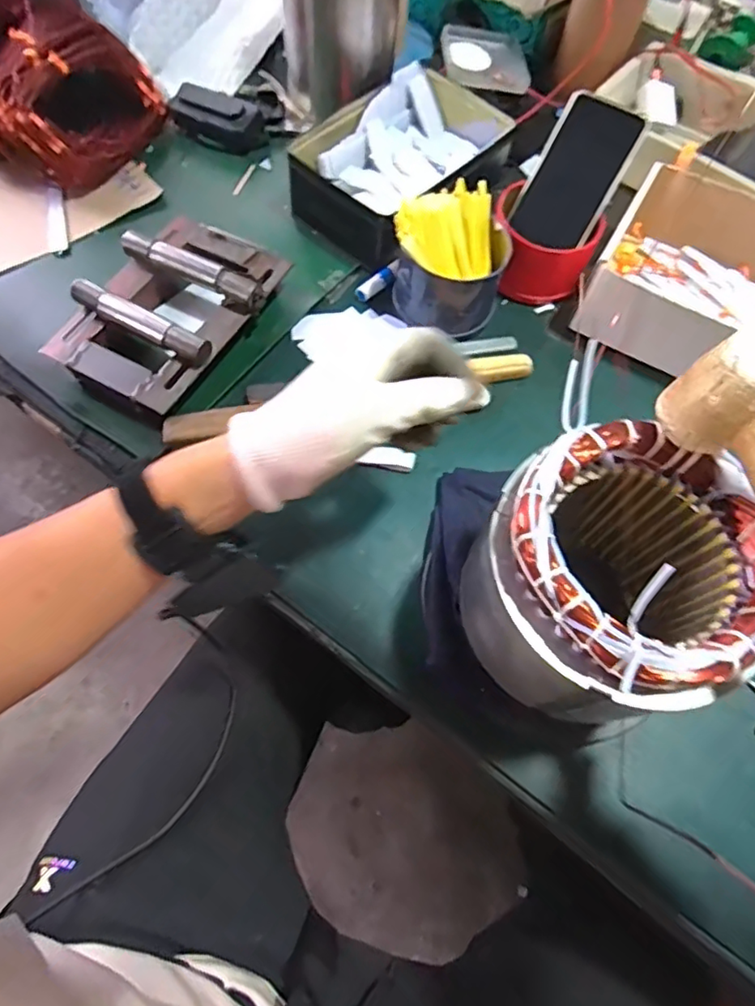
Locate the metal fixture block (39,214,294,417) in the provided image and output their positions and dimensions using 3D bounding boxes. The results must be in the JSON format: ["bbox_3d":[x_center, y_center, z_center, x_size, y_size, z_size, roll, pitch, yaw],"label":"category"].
[{"bbox_3d":[-0.190,-0.177,0.514,0.150,0.051,0.198,29,69,11],"label":"metal fixture block"}]

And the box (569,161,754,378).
[{"bbox_3d":[0.340,-0.205,0.540,0.233,0.077,0.196,27,69,11],"label":"box"}]

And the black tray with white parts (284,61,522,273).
[{"bbox_3d":[0.031,-0.360,0.600,0.160,0.054,0.237,37,71,14],"label":"black tray with white parts"}]

